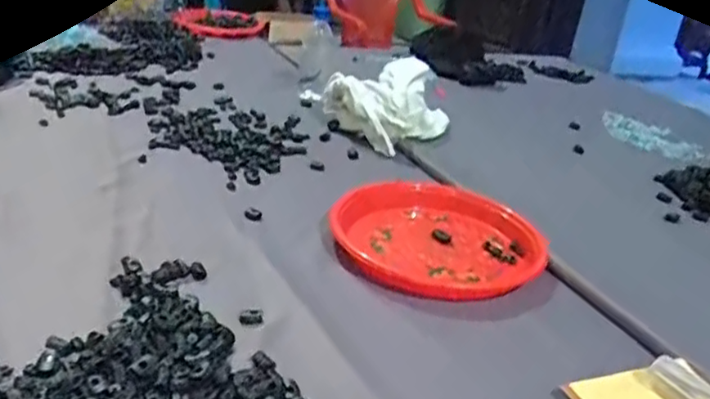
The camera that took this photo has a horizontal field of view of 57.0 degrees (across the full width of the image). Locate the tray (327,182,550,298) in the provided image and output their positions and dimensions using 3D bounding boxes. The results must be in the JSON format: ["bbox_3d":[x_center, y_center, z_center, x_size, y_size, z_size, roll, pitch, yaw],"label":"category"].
[{"bbox_3d":[0.098,0.040,0.754,0.224,0.050,0.206,-18,33,-40],"label":"tray"}]

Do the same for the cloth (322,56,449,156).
[{"bbox_3d":[0.069,-0.169,1.102,0.168,0.122,0.177,-11,30,-32],"label":"cloth"}]

